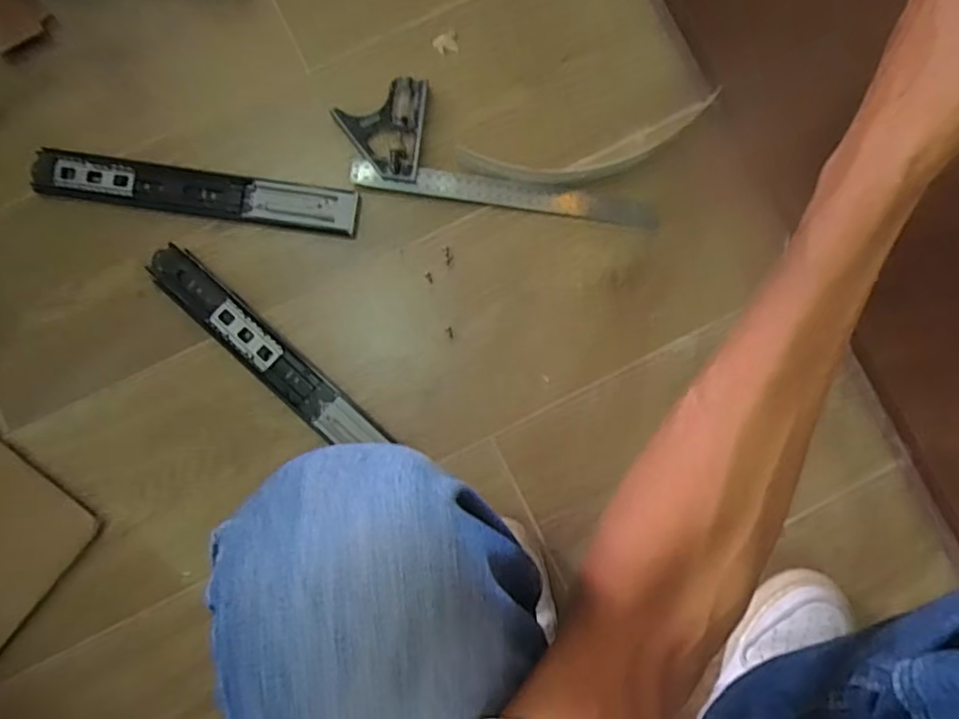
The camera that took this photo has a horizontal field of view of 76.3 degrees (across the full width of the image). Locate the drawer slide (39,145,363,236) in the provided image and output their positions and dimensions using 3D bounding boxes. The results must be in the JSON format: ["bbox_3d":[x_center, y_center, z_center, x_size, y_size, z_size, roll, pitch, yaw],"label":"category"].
[{"bbox_3d":[-0.274,-0.163,0.594,0.310,0.011,0.046,9,85,-2],"label":"drawer slide"}]

